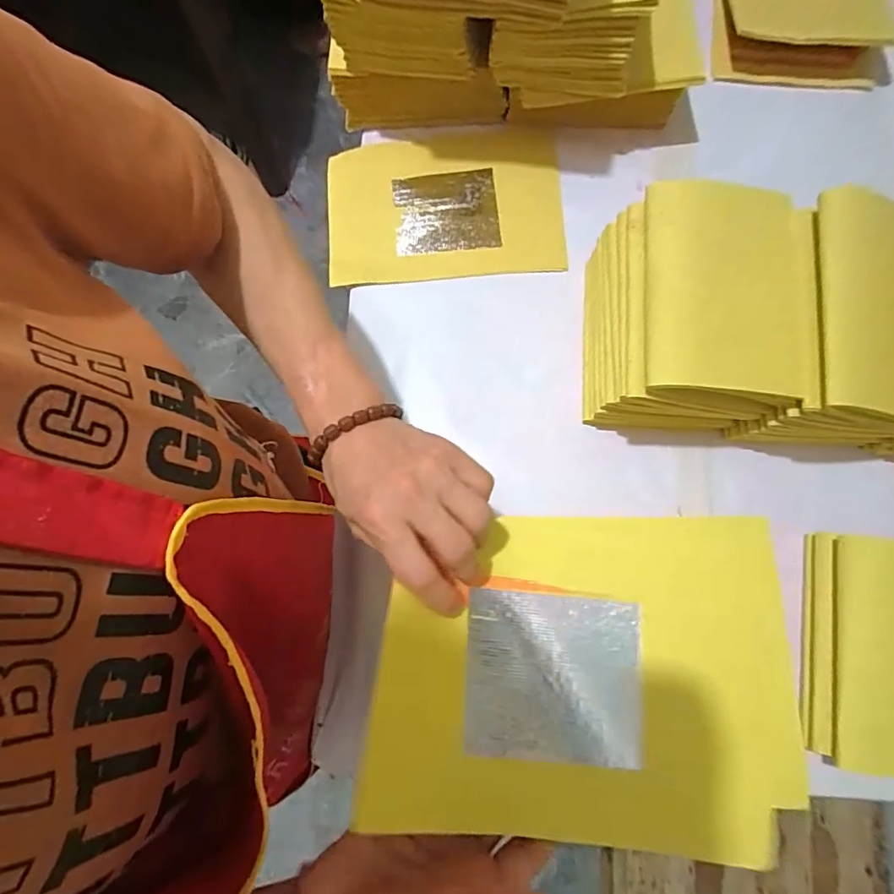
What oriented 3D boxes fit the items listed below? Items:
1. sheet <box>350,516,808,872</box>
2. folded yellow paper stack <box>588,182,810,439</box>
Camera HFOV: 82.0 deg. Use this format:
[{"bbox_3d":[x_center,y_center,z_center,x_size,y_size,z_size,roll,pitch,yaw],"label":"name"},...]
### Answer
[{"bbox_3d":[0.084,0.121,0.291,0.238,0.029,0.173,10,68,-4],"label":"sheet"},{"bbox_3d":[0.186,-0.100,0.407,0.139,0.105,0.156,6,77,3],"label":"folded yellow paper stack"}]

